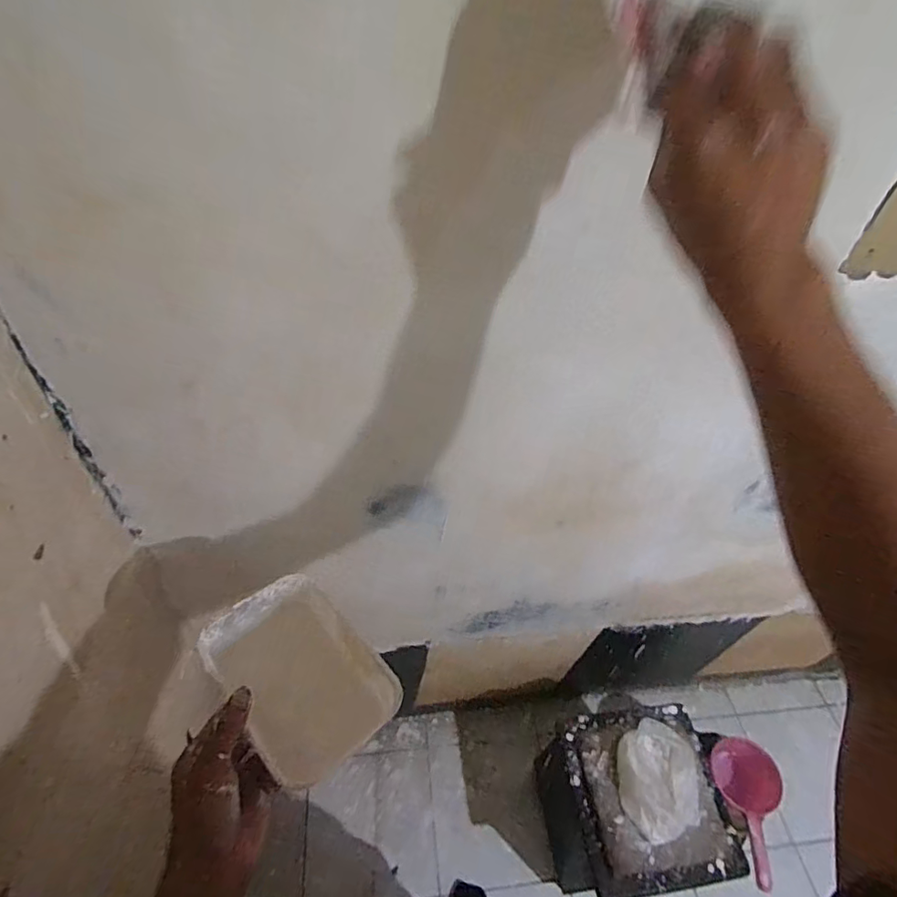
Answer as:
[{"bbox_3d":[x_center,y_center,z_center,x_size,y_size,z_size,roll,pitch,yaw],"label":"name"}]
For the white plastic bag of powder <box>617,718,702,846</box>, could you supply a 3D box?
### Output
[{"bbox_3d":[0.400,0.616,0.980,0.148,0.056,0.195,10,48,1],"label":"white plastic bag of powder"}]

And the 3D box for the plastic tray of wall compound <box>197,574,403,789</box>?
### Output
[{"bbox_3d":[-0.129,0.195,0.460,0.114,0.045,0.166,-31,59,-30],"label":"plastic tray of wall compound"}]

